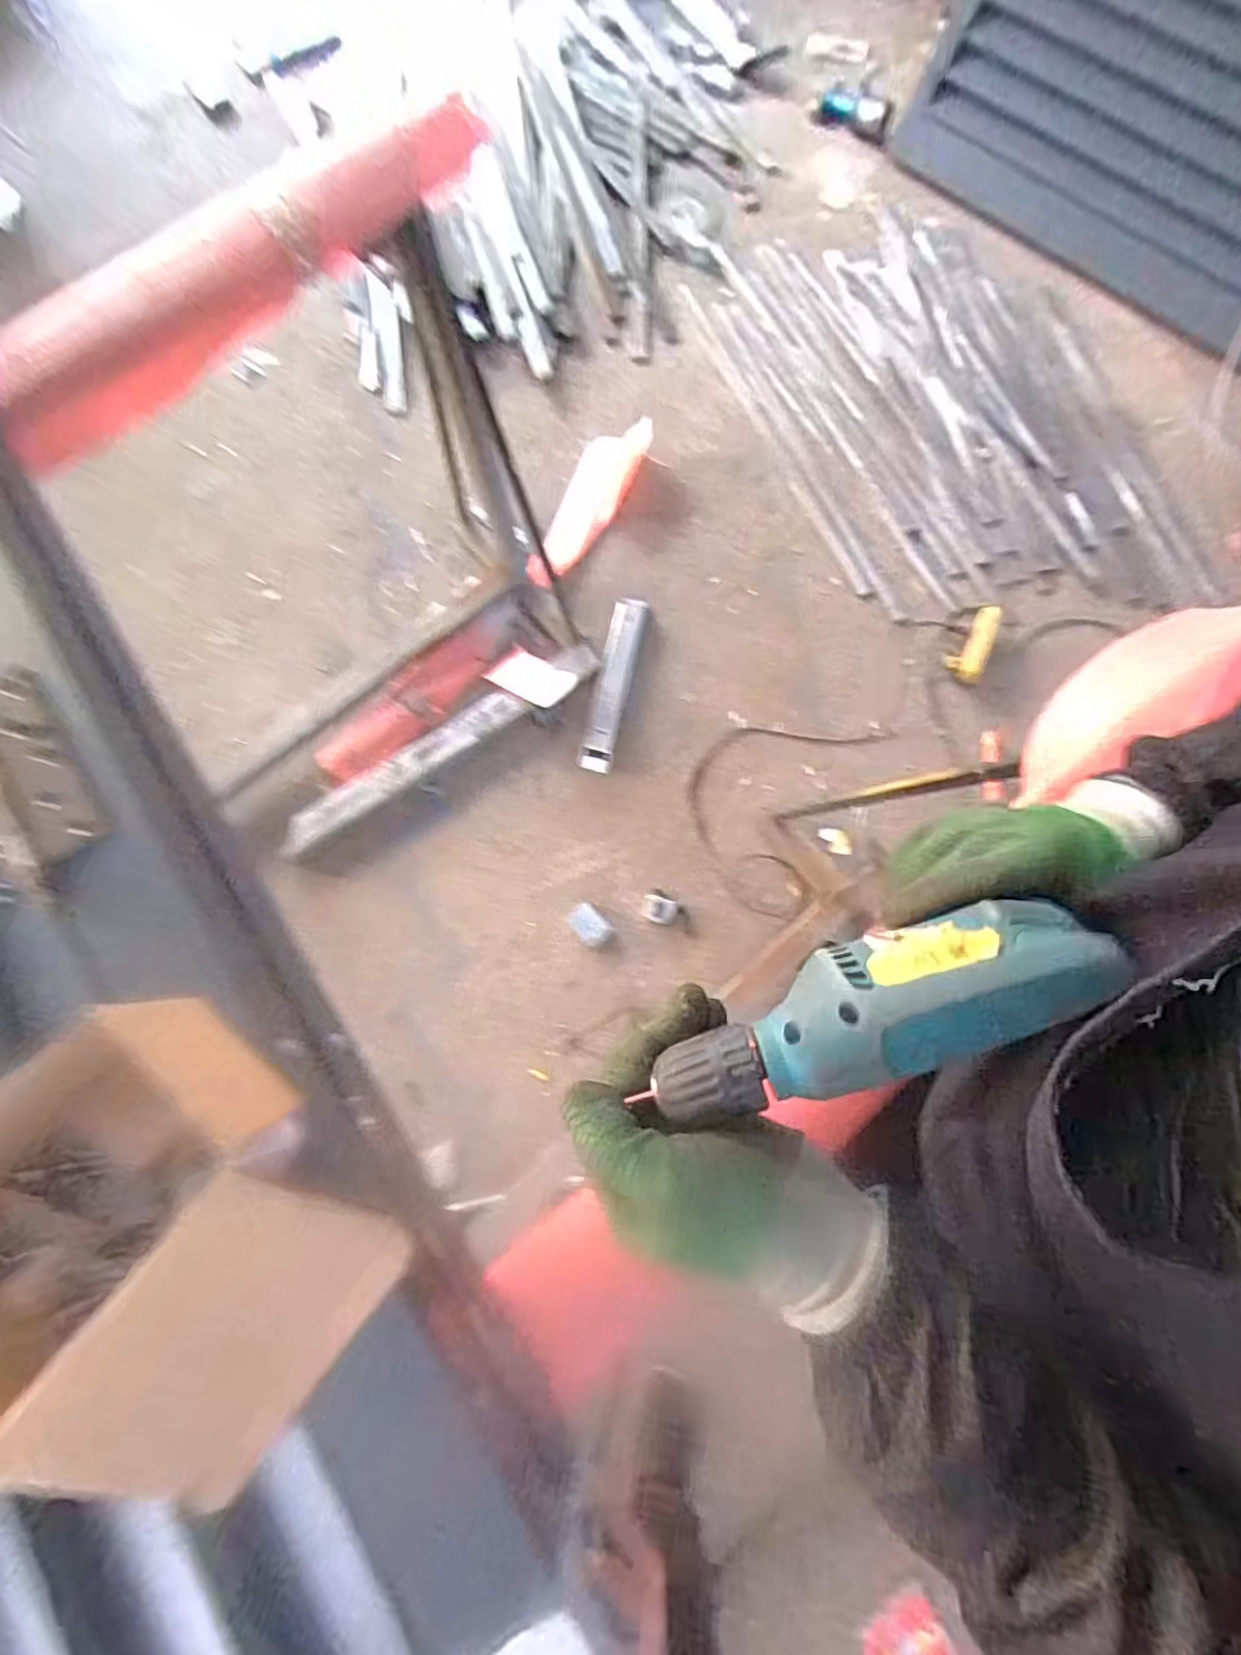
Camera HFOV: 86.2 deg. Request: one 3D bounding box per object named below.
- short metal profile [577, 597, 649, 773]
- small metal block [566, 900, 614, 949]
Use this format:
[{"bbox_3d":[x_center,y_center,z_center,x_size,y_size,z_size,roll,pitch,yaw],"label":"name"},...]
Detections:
[{"bbox_3d":[-0.012,-0.337,1.481,0.075,0.057,0.424,11,73,3],"label":"short metal profile"},{"bbox_3d":[-0.065,0.200,1.357,0.093,0.031,0.065,43,78,12],"label":"small metal block"}]

